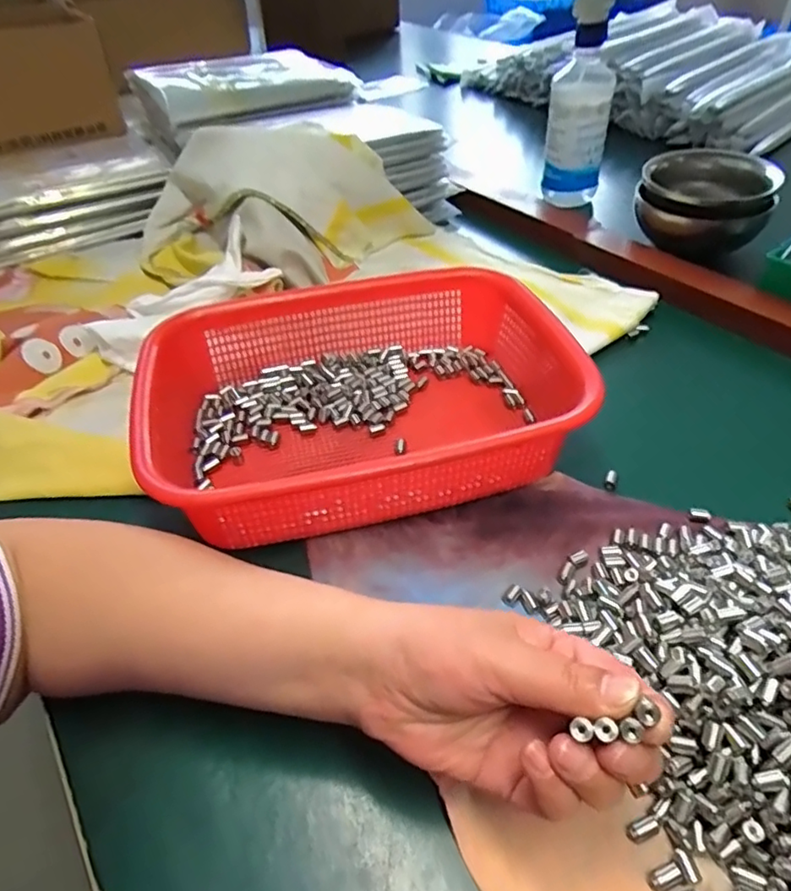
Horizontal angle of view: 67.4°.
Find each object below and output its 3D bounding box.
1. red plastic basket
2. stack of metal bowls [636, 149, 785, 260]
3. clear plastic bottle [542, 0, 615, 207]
[{"bbox_3d":[-0.025,-0.034,0.413,0.271,0.071,0.207,-13,45,-9],"label":"red plastic basket"},{"bbox_3d":[0.318,-0.246,0.622,0.124,0.088,0.124,11,46,15],"label":"stack of metal bowls"},{"bbox_3d":[0.205,-0.369,0.669,0.068,0.235,0.058,9,46,13],"label":"clear plastic bottle"}]

